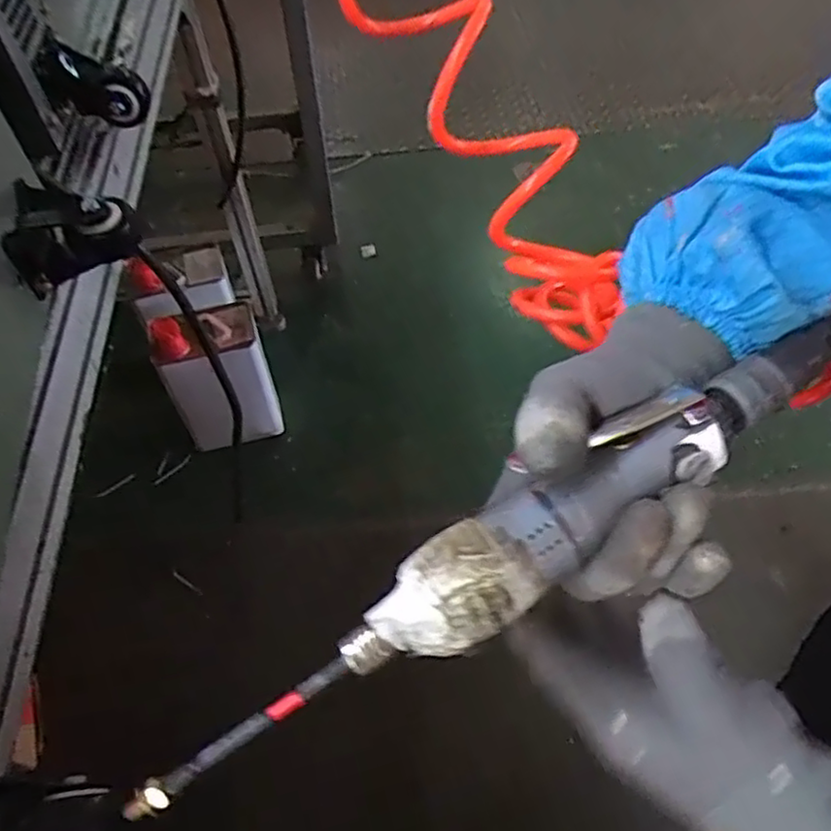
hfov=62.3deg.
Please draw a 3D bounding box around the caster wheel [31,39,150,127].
[{"bbox_3d":[-0.287,-0.299,0.617,0.081,0.064,0.055,-20,56,-12],"label":"caster wheel"}]

